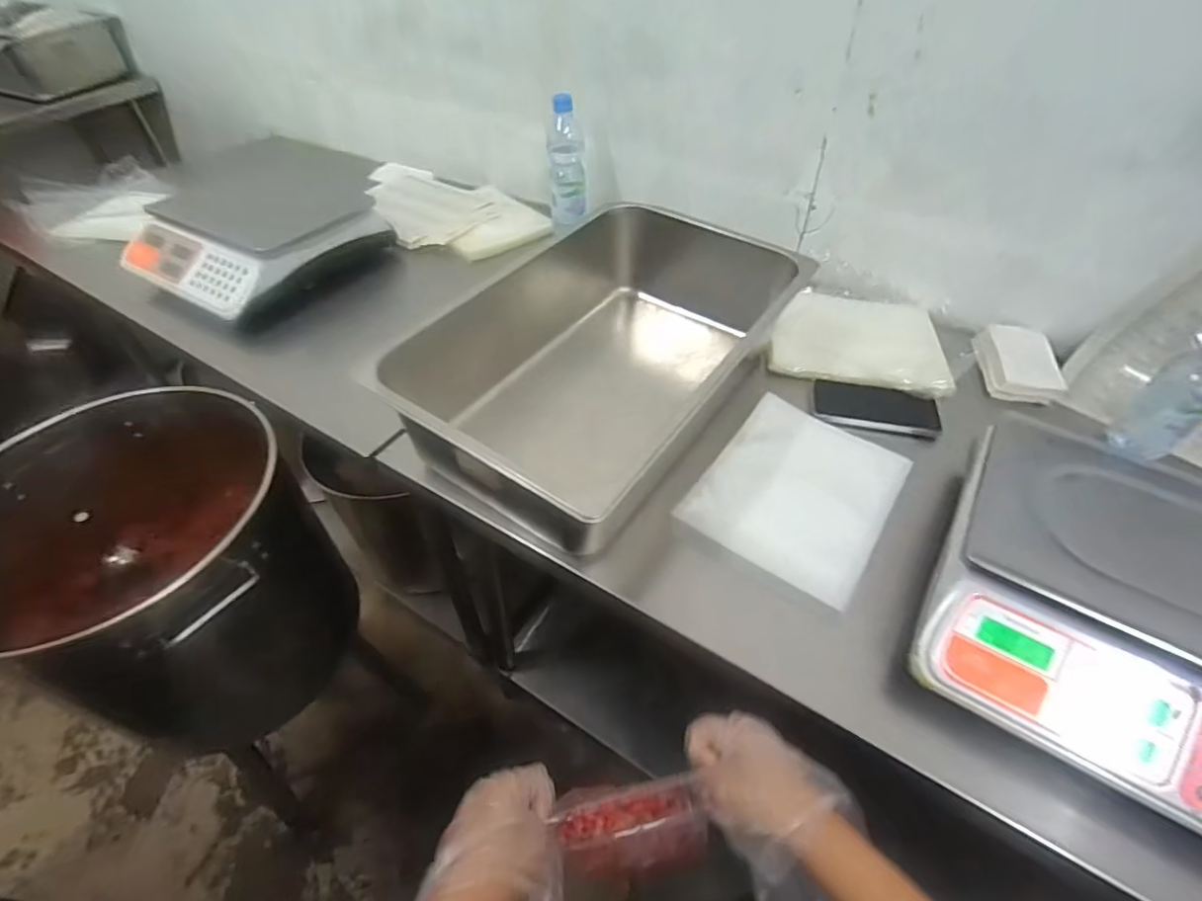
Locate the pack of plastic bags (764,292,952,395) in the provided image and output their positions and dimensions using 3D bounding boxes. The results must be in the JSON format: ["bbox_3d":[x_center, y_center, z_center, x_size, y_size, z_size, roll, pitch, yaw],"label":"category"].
[{"bbox_3d":[0.401,-0.176,0.873,0.250,0.031,0.240,15,50,15],"label":"pack of plastic bags"}]

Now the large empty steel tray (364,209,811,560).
[{"bbox_3d":[0.009,-0.122,0.739,0.311,0.176,0.529,28,54,24],"label":"large empty steel tray"}]

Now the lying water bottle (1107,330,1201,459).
[{"bbox_3d":[0.668,-0.090,0.633,0.076,0.245,0.067,-31,54,-24],"label":"lying water bottle"}]

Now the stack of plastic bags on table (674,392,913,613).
[{"bbox_3d":[0.235,0.050,0.683,0.201,0.026,0.231,31,61,21],"label":"stack of plastic bags on table"}]

